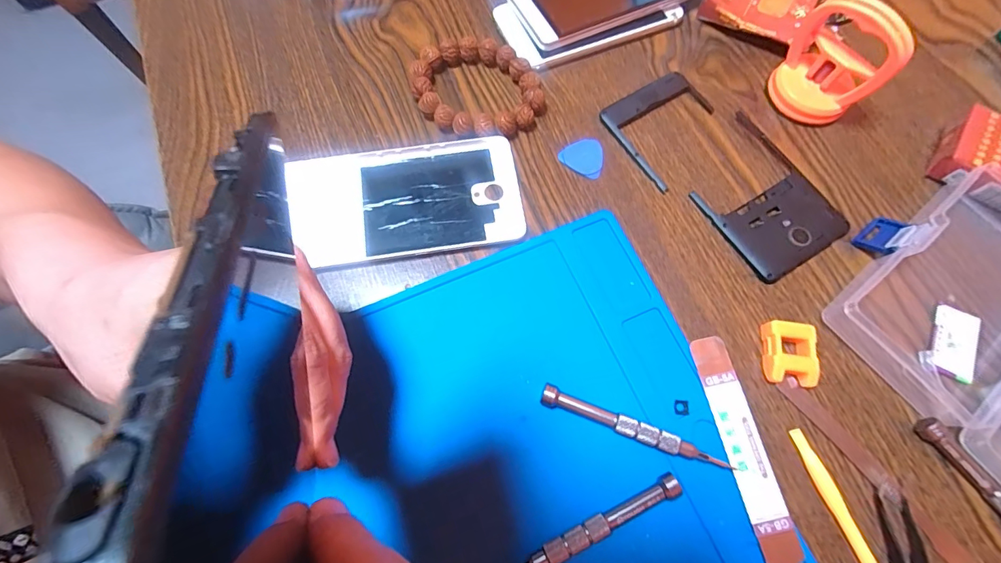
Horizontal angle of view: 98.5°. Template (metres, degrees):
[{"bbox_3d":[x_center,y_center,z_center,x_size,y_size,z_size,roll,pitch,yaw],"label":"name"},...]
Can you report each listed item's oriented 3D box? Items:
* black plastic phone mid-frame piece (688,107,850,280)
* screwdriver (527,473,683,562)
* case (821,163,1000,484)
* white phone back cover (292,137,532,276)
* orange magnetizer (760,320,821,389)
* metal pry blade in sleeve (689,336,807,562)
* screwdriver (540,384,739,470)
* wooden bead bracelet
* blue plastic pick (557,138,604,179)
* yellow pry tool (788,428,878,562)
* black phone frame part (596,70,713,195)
[{"bbox_3d":[0.168,-0.056,0.280,0.074,0.007,0.099,-30,73,-10],"label":"black plastic phone mid-frame piece"},{"bbox_3d":[0.043,0.124,0.212,0.102,0.007,0.012,-25,73,-9],"label":"screwdriver"},{"bbox_3d":[0.300,0.031,0.241,0.158,0.024,0.167,-37,75,-12],"label":"case"},{"bbox_3d":[-0.059,-0.052,0.275,0.142,0.008,0.076,-10,71,-4],"label":"white phone back cover"},{"bbox_3d":[0.162,0.041,0.243,0.025,0.013,0.034,7,71,2],"label":"orange magnetizer"},{"bbox_3d":[0.129,0.087,0.228,0.021,0.004,0.116,-11,71,-3],"label":"metal pry blade in sleeve"},{"bbox_3d":[0.070,0.078,0.228,0.100,0.010,0.010,20,72,7],"label":"screwdriver"},{"bbox_3d":[-0.017,-0.133,0.300,0.088,0.016,0.073,38,75,12],"label":"wooden bead bracelet"},{"bbox_3d":[0.058,-0.085,0.290,0.029,0.004,0.029,36,74,12],"label":"blue plastic pick"},{"bbox_3d":[0.174,0.117,0.220,0.010,0.006,0.082,-18,72,-6],"label":"yellow pry tool"},{"bbox_3d":[0.117,-0.108,0.298,0.073,0.006,0.070,-33,74,-11],"label":"black phone frame part"}]

